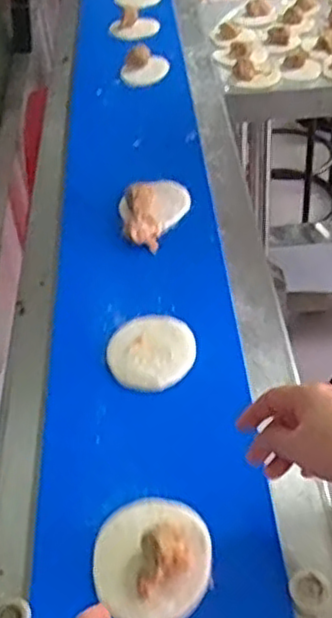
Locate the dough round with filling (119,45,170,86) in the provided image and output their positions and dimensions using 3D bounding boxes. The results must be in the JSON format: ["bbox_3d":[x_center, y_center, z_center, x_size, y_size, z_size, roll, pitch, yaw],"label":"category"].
[{"bbox_3d":[-0.037,-0.425,1.218,0.083,0.029,0.103,-3,41,2],"label":"dough round with filling"}]

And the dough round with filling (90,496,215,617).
[{"bbox_3d":[-0.011,0.188,0.549,0.095,0.040,0.109,-10,42,-6],"label":"dough round with filling"}]

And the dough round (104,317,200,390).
[{"bbox_3d":[-0.015,0.042,0.726,0.090,0.010,0.099,-3,41,2],"label":"dough round"}]

